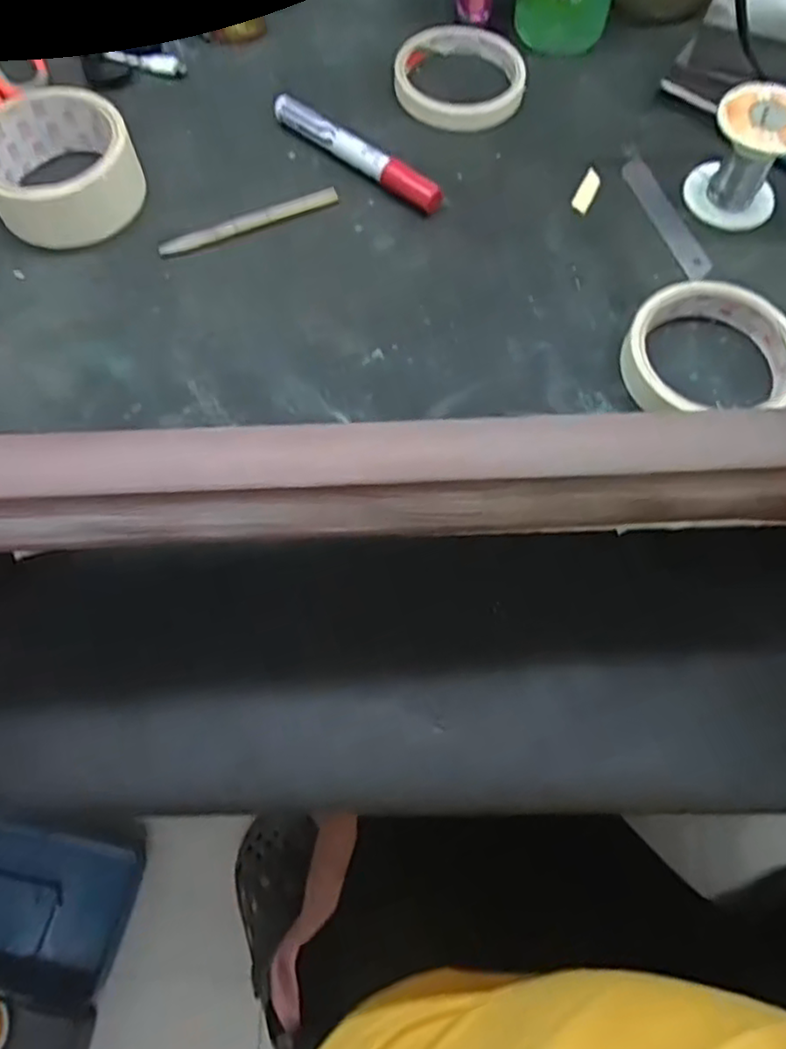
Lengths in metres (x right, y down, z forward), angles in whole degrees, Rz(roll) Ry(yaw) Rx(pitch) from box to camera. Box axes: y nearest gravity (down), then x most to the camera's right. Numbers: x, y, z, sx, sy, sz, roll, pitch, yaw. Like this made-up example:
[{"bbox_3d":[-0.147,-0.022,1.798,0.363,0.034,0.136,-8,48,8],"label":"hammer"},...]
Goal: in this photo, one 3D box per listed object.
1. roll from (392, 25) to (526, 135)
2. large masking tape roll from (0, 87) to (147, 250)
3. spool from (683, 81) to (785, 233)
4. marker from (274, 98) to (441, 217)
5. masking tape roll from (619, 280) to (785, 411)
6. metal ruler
[{"bbox_3d":[0.045,-0.304,0.470,0.089,0.013,0.096,0,67,0],"label":"roll"},{"bbox_3d":[-0.202,-0.217,0.419,0.088,0.037,0.087,0,67,0],"label":"large masking tape roll"},{"bbox_3d":[0.209,-0.215,0.407,0.053,0.057,0.051,0,67,0],"label":"spool"},{"bbox_3d":[-0.024,-0.235,0.439,0.134,0.015,0.015,38,72,15],"label":"marker"},{"bbox_3d":[0.169,-0.093,0.374,0.086,0.023,0.081,0,67,0],"label":"masking tape roll"},{"bbox_3d":[0.169,-0.191,0.427,0.018,0.005,0.100,-19,68,-1],"label":"metal ruler"}]

